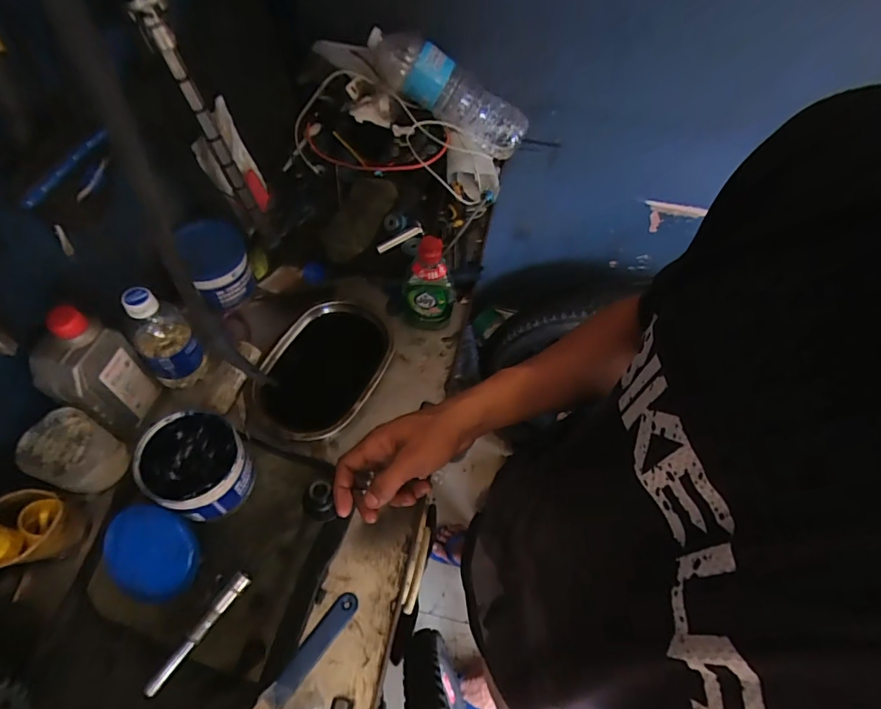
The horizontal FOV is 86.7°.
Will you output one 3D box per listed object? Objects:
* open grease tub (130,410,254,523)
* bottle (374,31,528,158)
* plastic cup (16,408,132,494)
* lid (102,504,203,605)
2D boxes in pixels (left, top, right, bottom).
[{"bbox_3d":[-0.268,0.128,0.522,0.094,0.086,0.099,2,58,-4],"label":"open grease tub"},{"bbox_3d":[0.016,-0.470,0.835,0.302,0.107,0.072,27,56,-16],"label":"bottle"},{"bbox_3d":[-0.398,0.112,0.514,0.059,0.088,0.071,26,60,10],"label":"plastic cup"},{"bbox_3d":[-0.301,0.207,0.488,0.086,0.009,0.095,8,90,-17],"label":"lid"}]

